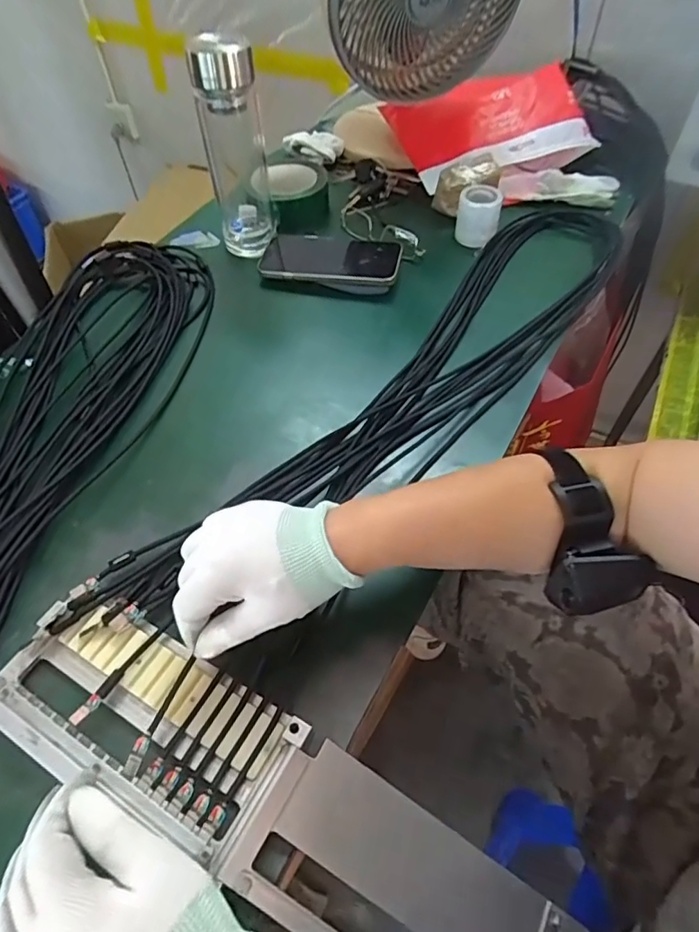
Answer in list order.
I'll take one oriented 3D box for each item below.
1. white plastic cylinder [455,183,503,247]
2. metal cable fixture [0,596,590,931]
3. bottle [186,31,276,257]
[{"bbox_3d":[0.159,-0.306,0.659,0.051,0.055,0.052,11,55,10],"label":"white plastic cylinder"},{"bbox_3d":[-0.051,0.206,0.327,0.386,0.045,0.097,28,59,8],"label":"metal cable fixture"},{"bbox_3d":[-0.127,-0.351,0.595,0.066,0.205,0.068,-8,54,-4],"label":"bottle"}]

